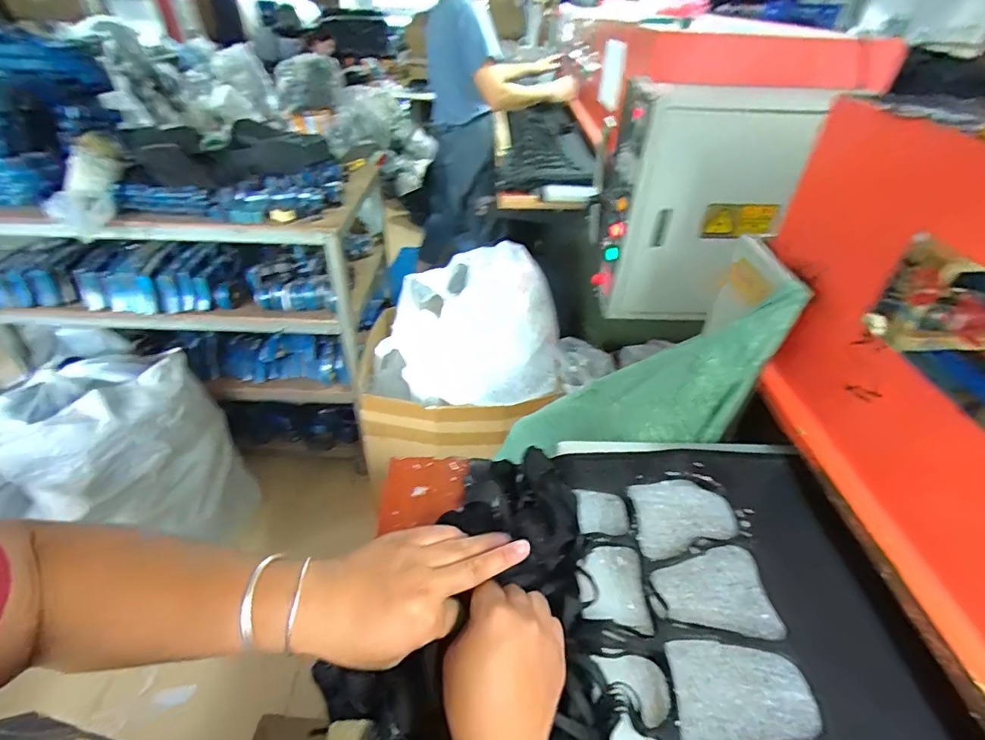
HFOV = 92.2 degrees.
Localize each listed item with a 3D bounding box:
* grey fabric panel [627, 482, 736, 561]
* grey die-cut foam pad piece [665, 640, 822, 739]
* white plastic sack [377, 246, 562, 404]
[{"bbox_3d":[0.224,0.172,0.564,0.126,0.007,0.089,-4,40,-9],"label":"grey fabric panel"},{"bbox_3d":[0.220,0.290,0.428,0.128,0.009,0.090,-4,40,-9],"label":"grey die-cut foam pad piece"},{"bbox_3d":[-0.076,-0.118,1.481,0.560,0.372,0.434,2,39,-1],"label":"white plastic sack"}]

